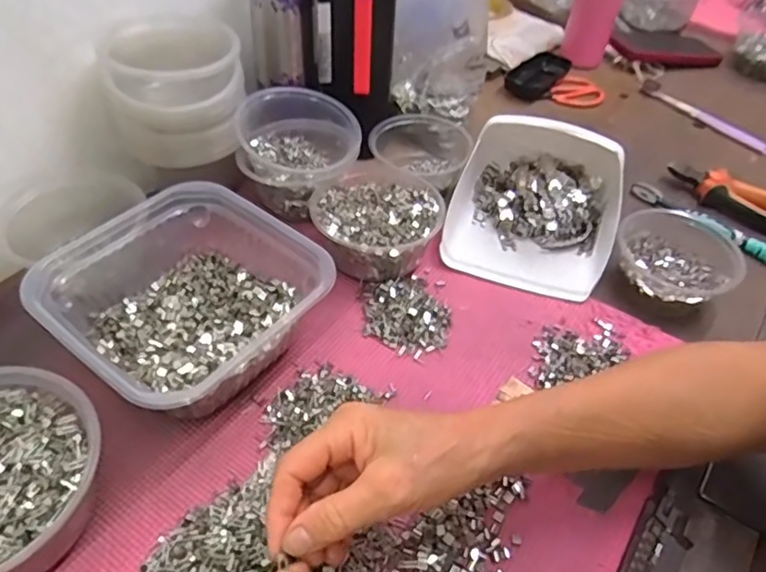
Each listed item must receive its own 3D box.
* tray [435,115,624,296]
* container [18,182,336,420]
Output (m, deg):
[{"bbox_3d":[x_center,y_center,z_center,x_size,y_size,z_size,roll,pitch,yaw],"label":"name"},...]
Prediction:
[{"bbox_3d":[0.147,-0.088,0.577,0.158,0.075,0.176,16,49,11],"label":"tray"},{"bbox_3d":[-0.160,0.008,0.465,0.188,0.076,0.171,31,53,22],"label":"container"}]

